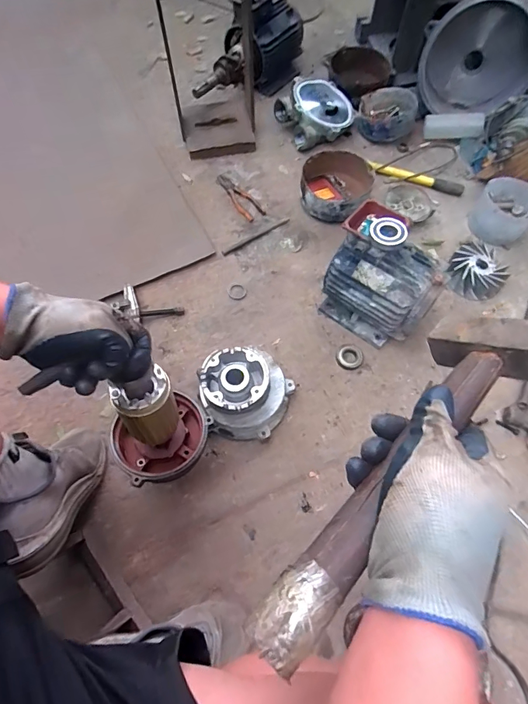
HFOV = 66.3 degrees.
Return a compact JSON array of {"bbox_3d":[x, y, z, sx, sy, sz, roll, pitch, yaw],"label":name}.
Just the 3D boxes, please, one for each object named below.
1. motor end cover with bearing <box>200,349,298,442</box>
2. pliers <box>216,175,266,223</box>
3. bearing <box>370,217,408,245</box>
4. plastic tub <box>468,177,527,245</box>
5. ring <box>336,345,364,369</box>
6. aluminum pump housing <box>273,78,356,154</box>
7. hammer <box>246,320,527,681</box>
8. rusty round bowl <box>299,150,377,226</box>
[{"bbox_3d":[-0.033,0.089,0.846,0.180,0.130,0.167,-2,64,-3],"label":"motor end cover with bearing"},{"bbox_3d":[-0.070,-0.443,1.150,0.062,0.015,0.184,-33,71,-15],"label":"pliers"},{"bbox_3d":[0.244,-0.237,0.789,0.067,0.017,0.062,1,64,-1],"label":"bearing"},{"bbox_3d":[0.639,-0.374,1.088,0.144,0.103,0.149,1,64,-1],"label":"plastic tub"},{"bbox_3d":[0.200,0.011,0.941,0.058,0.015,0.065,26,66,10],"label":"ring"},{"bbox_3d":[0.162,-0.734,1.246,0.206,0.103,0.201,-27,68,-14],"label":"aluminum pump housing"},{"bbox_3d":[0.103,0.076,0.295,0.309,0.078,0.080,-40,72,-22],"label":"hammer"},{"bbox_3d":[0.195,-0.453,1.102,0.183,0.111,0.190,1,64,-1],"label":"rusty round bowl"}]

